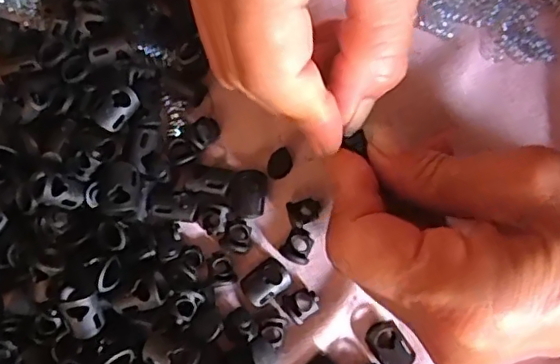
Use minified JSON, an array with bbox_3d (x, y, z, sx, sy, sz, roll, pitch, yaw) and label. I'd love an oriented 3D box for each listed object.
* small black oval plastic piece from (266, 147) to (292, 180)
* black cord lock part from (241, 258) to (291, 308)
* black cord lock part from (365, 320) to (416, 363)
[{"bbox_3d":[0.000,-0.008,0.242,0.010,0.004,0.014,23,78,4],"label":"small black oval plastic piece"},{"bbox_3d":[-0.006,0.041,0.231,0.019,0.007,0.015,-35,80,-8],"label":"black cord lock part"},{"bbox_3d":[0.044,0.066,0.226,0.014,0.009,0.020,-31,79,-7],"label":"black cord lock part"}]

